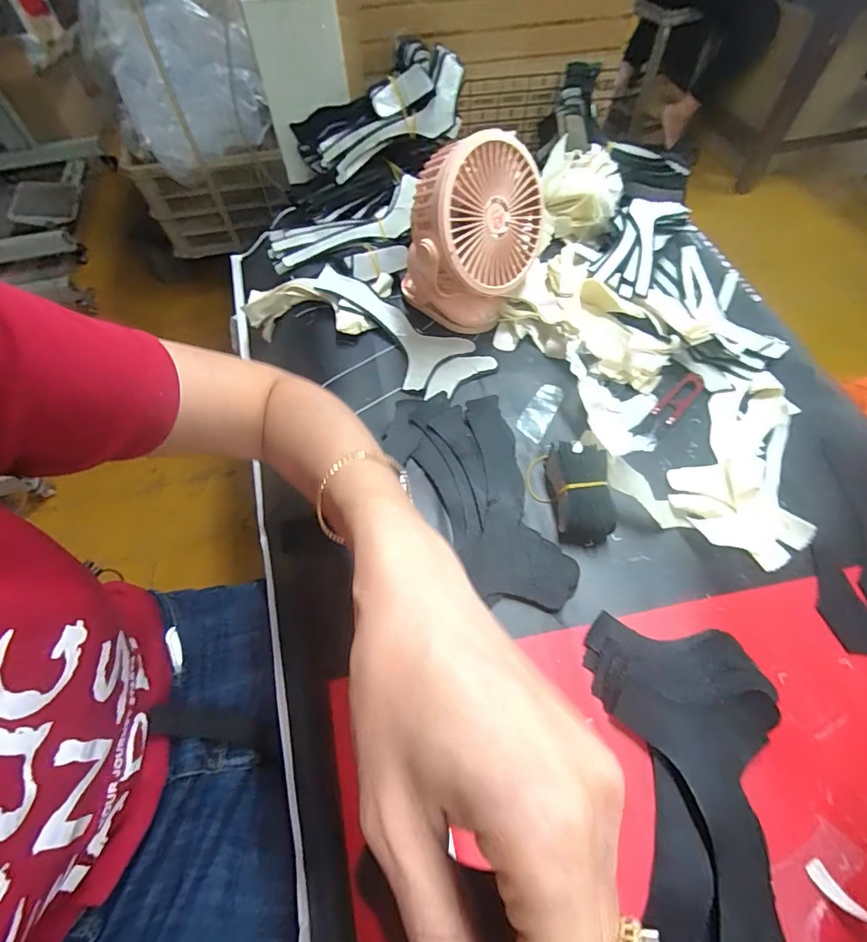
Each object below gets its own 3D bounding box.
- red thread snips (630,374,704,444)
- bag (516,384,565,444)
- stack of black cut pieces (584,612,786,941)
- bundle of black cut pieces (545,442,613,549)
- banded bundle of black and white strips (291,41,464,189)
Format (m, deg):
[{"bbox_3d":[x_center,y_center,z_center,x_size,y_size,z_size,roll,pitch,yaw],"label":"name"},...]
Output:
[{"bbox_3d":[0.223,-0.060,0.431,0.092,0.008,0.024,-40,66,-20],"label":"red thread snips"},{"bbox_3d":[0.103,-0.058,0.442,0.026,0.005,0.067,25,63,16],"label":"bag"},{"bbox_3d":[0.149,0.206,0.272,0.105,0.022,0.219,9,60,7],"label":"stack of black cut pieces"},{"bbox_3d":[0.122,0.017,0.378,0.043,0.033,0.079,-2,59,1],"label":"bundle of black cut pieces"},{"bbox_3d":[-0.069,-0.424,0.554,0.216,0.076,0.108,-16,58,14],"label":"banded bundle of black and white strips"}]

